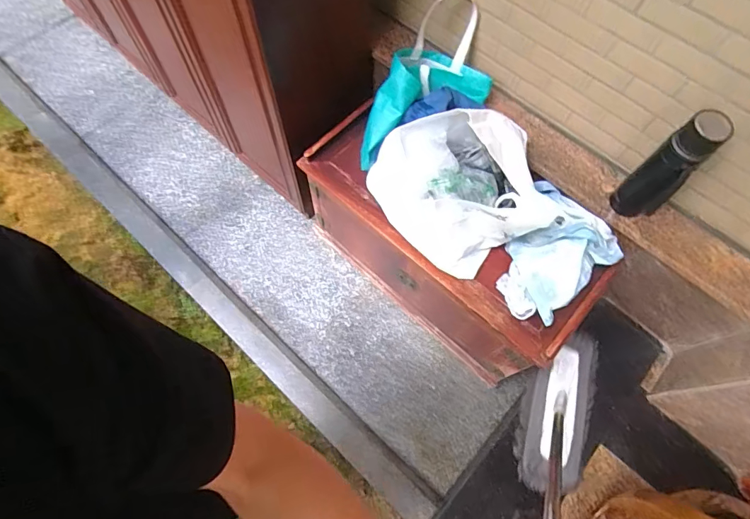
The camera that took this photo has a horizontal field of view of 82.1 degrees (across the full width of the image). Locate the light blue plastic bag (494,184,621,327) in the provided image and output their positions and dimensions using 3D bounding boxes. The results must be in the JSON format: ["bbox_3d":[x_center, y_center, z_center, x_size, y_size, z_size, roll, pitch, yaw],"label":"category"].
[{"bbox_3d":[0.413,-0.009,1.002,0.217,0.130,0.305,41,73,14],"label":"light blue plastic bag"}]

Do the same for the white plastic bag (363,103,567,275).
[{"bbox_3d":[0.172,-0.144,0.969,0.362,0.269,0.295,-7,69,-4],"label":"white plastic bag"}]

